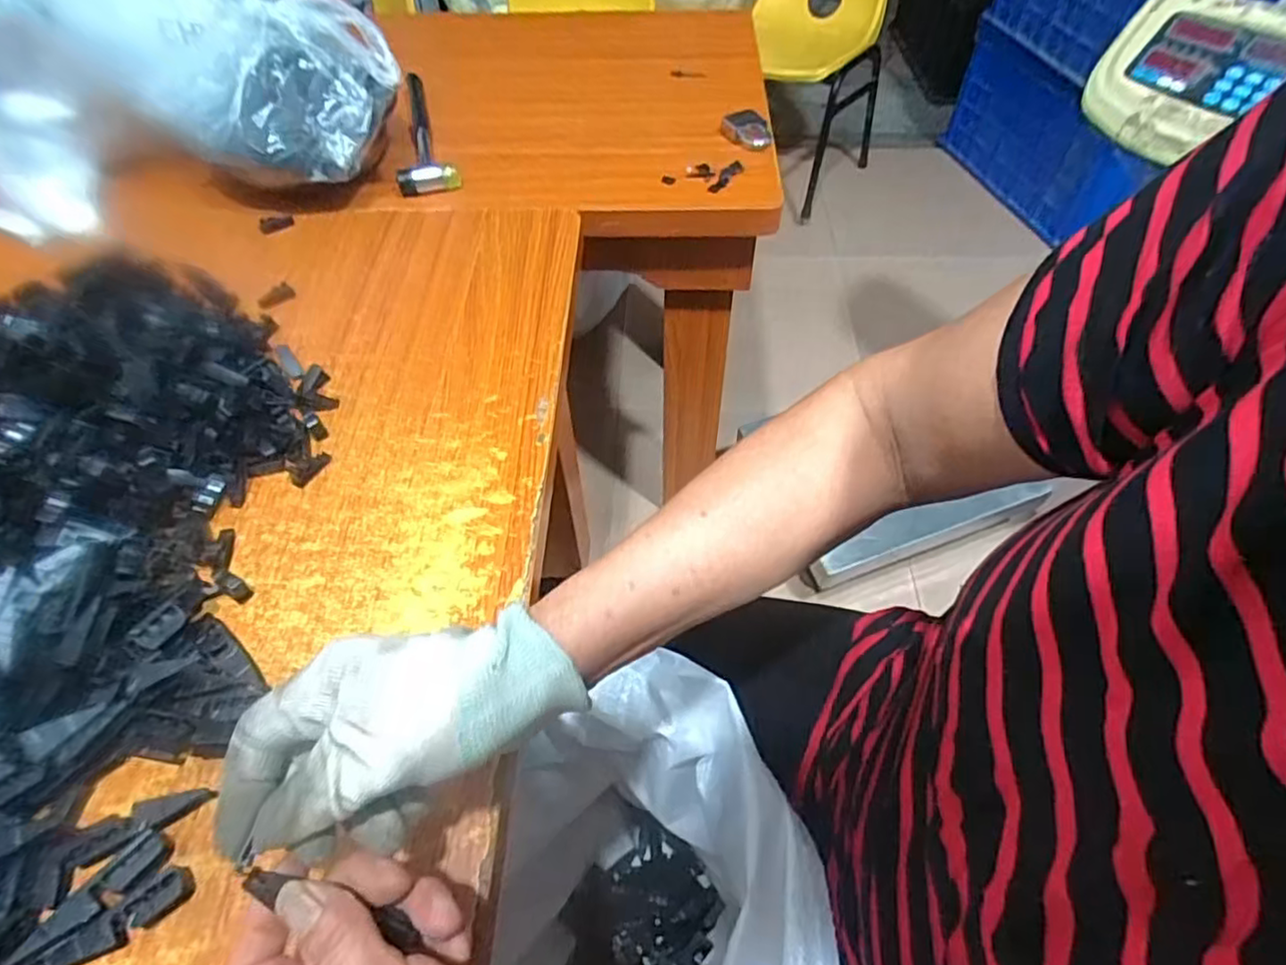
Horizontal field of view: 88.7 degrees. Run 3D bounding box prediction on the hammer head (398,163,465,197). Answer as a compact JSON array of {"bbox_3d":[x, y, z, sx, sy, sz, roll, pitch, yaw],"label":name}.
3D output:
[{"bbox_3d":[-0.213,-0.302,0.656,0.060,0.025,0.018,-13,55,-9],"label":"hammer head"}]

